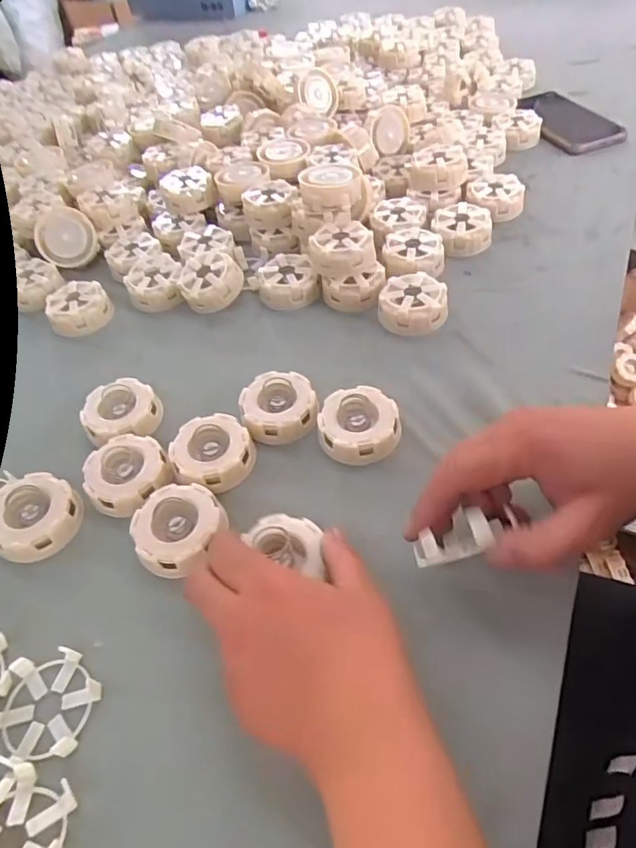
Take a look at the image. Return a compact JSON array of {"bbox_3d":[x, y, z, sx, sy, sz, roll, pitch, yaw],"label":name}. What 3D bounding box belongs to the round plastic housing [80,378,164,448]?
[{"bbox_3d":[-0.161,-0.010,0.428,0.060,0.021,0.056,-19,53,-11],"label":"round plastic housing"}]

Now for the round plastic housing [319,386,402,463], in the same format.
[{"bbox_3d":[0.030,-0.002,0.395,0.060,0.021,0.060,-2,52,2],"label":"round plastic housing"}]

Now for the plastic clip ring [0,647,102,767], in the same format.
[{"bbox_3d":[-0.155,0.157,0.294,0.054,0.012,0.058,-2,52,2],"label":"plastic clip ring"}]

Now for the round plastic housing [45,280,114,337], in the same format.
[{"bbox_3d":[-0.240,-0.117,0.524,0.059,0.024,0.059,-2,52,2],"label":"round plastic housing"}]

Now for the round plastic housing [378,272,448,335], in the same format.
[{"bbox_3d":[0.087,-0.111,0.476,0.059,0.025,0.058,-2,52,2],"label":"round plastic housing"}]

